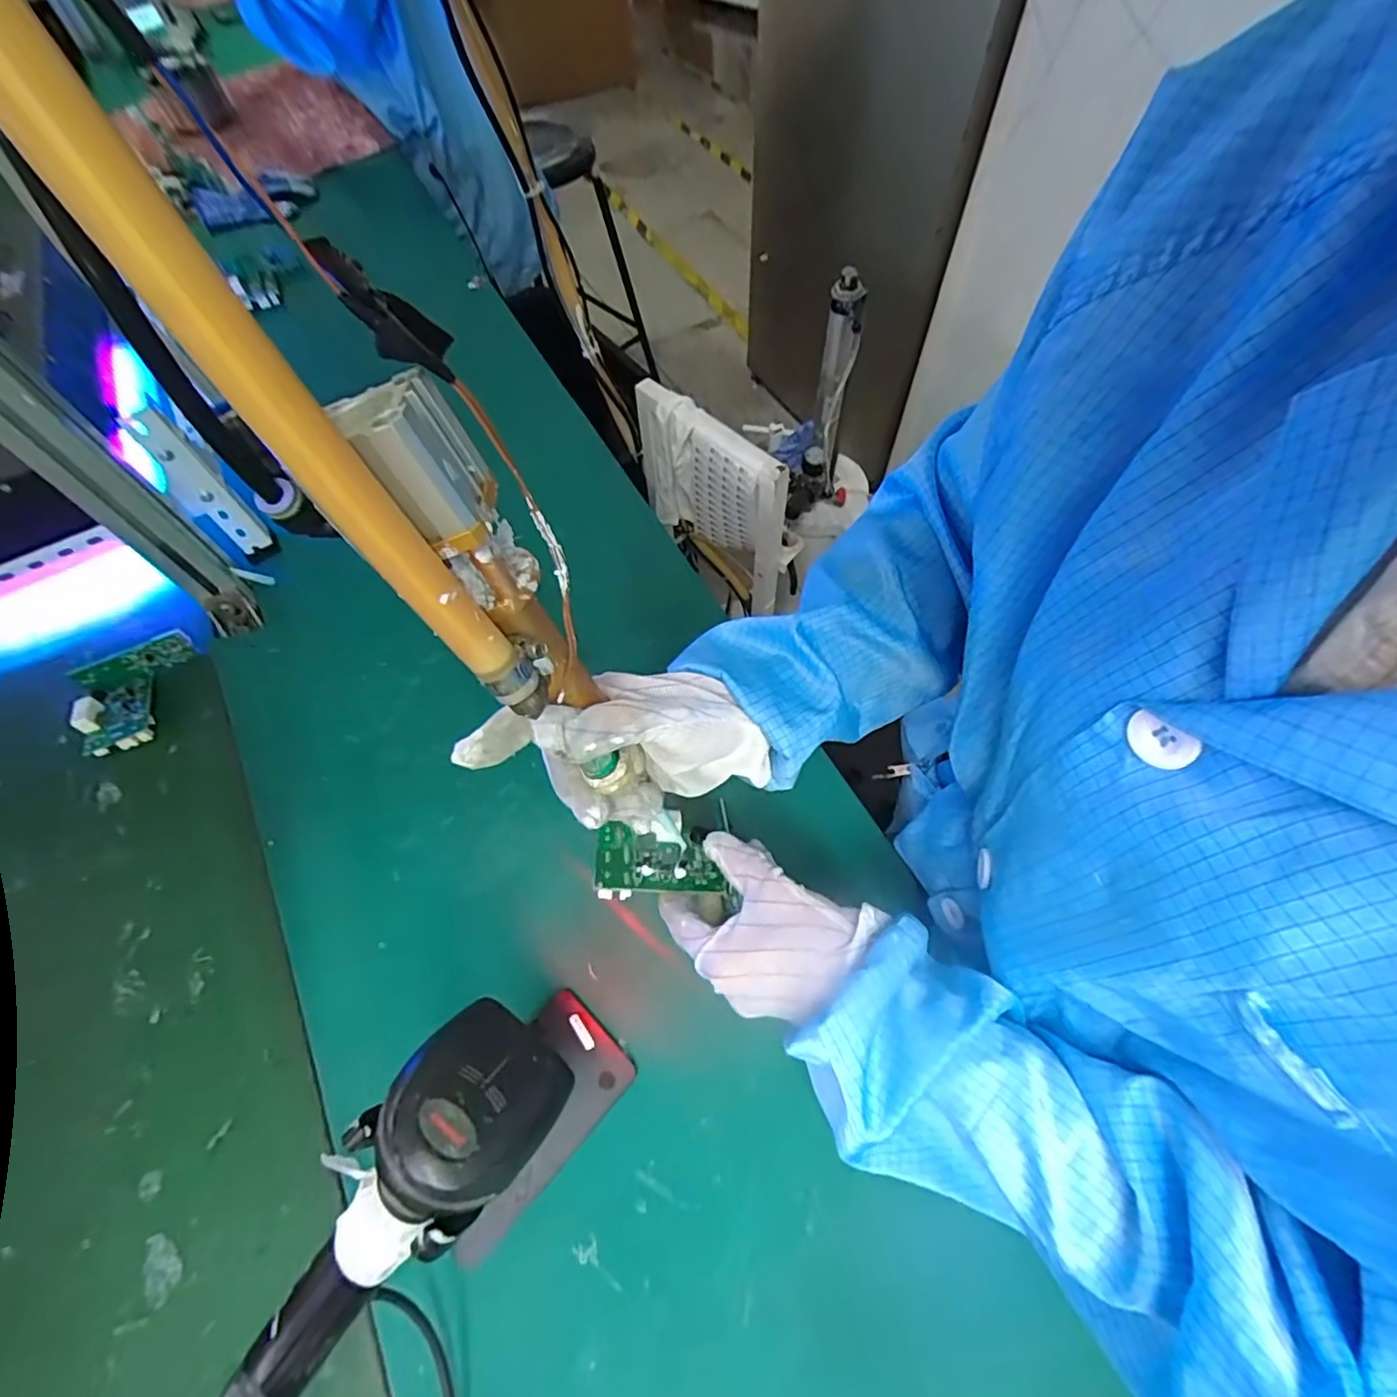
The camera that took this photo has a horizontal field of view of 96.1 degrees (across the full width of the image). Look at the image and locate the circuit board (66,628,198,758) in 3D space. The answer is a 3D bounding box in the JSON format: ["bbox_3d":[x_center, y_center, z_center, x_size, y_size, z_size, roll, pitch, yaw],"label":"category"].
[{"bbox_3d":[-0.535,-0.008,0.601,0.108,0.028,0.096,-27,64,-12],"label":"circuit board"}]

